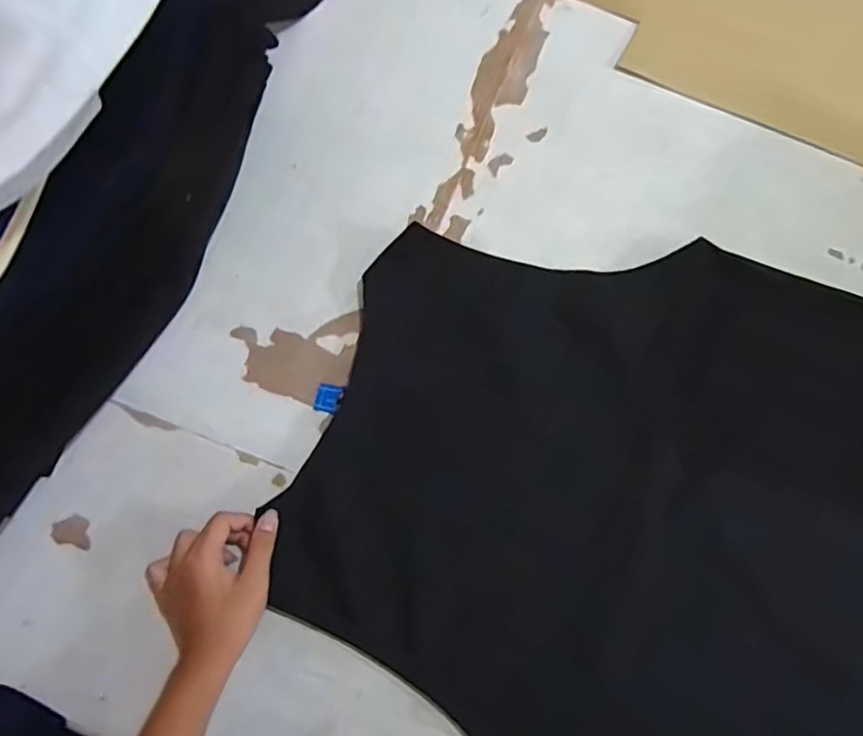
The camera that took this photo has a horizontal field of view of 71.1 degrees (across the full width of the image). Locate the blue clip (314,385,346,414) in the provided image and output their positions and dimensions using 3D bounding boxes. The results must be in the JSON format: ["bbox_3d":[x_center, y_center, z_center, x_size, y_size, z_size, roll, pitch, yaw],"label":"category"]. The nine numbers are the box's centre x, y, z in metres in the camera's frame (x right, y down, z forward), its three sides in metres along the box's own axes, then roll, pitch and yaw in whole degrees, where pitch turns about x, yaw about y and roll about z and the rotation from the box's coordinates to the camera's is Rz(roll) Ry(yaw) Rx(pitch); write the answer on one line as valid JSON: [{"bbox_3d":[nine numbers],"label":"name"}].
[{"bbox_3d":[-0.087,0.026,0.513,0.023,0.008,0.023,11,72,2],"label":"blue clip"}]

